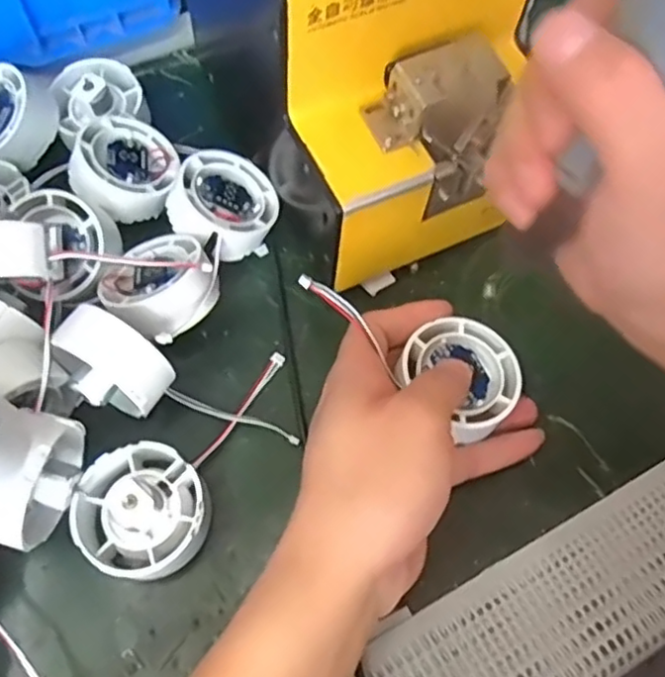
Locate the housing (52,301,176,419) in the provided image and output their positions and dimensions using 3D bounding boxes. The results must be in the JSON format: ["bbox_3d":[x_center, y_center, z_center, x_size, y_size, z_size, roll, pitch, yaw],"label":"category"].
[{"bbox_3d":[-0.098,0.016,0.295,0.047,0.049,0.031,27,67,10],"label":"housing"}]

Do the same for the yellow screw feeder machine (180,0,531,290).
[{"bbox_3d":[0.017,-0.138,0.321,0.141,0.154,0.180,-16,66,-10],"label":"yellow screw feeder machine"}]

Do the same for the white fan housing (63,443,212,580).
[{"bbox_3d":[-0.081,0.074,0.282,0.053,0.030,0.053,1,65,-2],"label":"white fan housing"}]

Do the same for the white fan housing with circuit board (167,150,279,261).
[{"bbox_3d":[-0.057,-0.071,0.343,0.052,0.018,0.056,14,59,-25],"label":"white fan housing with circuit board"}]

